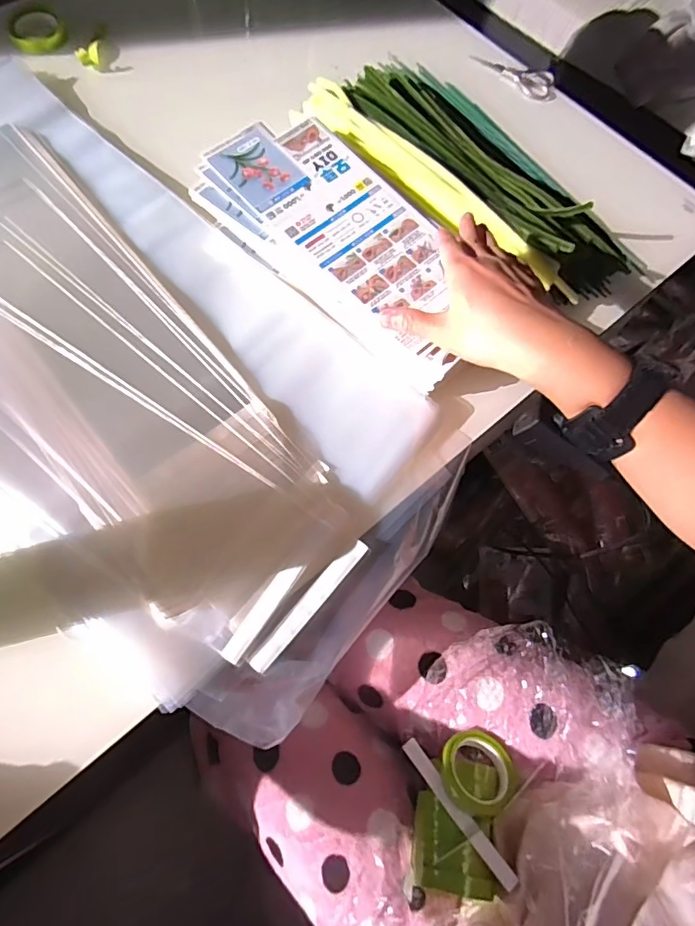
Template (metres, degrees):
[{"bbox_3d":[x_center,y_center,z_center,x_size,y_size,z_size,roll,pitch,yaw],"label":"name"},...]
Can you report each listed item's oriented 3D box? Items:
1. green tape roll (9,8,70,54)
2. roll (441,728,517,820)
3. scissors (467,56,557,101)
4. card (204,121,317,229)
[{"bbox_3d":[-0.353,-0.493,0.592,0.061,0.016,0.049,-22,73,-10],"label":"green tape roll"},{"bbox_3d":[0.106,0.248,0.417,0.060,0.015,0.060,9,49,-10],"label":"roll"},{"bbox_3d":[0.201,-0.469,0.629,0.108,0.013,0.039,25,69,5],"label":"scissors"},{"bbox_3d":[-0.076,-0.262,0.470,0.064,0.004,0.101,-37,78,-14],"label":"card"}]

